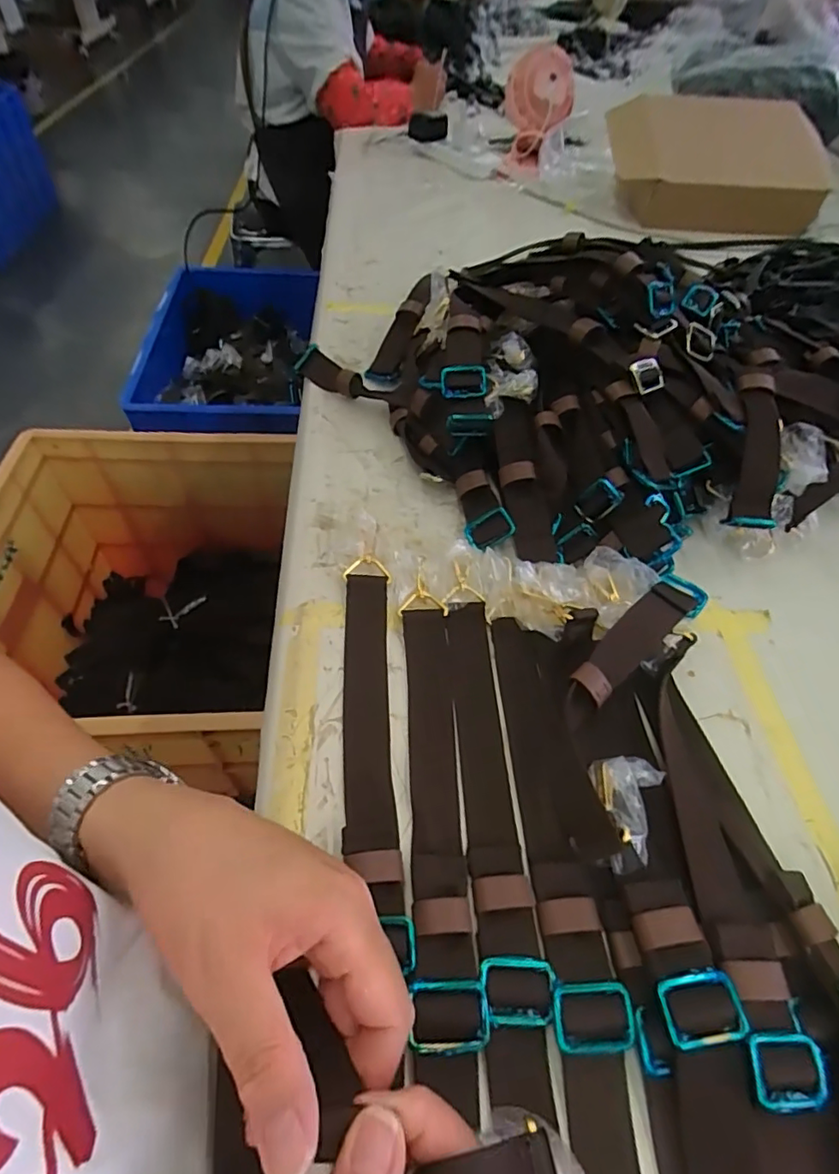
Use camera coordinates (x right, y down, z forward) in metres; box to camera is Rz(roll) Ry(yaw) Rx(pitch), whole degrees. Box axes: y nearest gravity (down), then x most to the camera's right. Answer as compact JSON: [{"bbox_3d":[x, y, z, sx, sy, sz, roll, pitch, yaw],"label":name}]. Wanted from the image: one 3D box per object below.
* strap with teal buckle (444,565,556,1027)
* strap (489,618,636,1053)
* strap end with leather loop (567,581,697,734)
[{"bbox_3d":[0.046,0.123,0.396,0.038,0.015,0.301,-1,52,-5],"label":"strap with teal buckle"},{"bbox_3d":[0.089,0.138,0.379,0.040,0.014,0.278,0,52,-5],"label":"strap"},{"bbox_3d":[0.163,0.050,0.436,0.160,0.024,0.035,-34,61,-27],"label":"strap end with leather loop"}]

